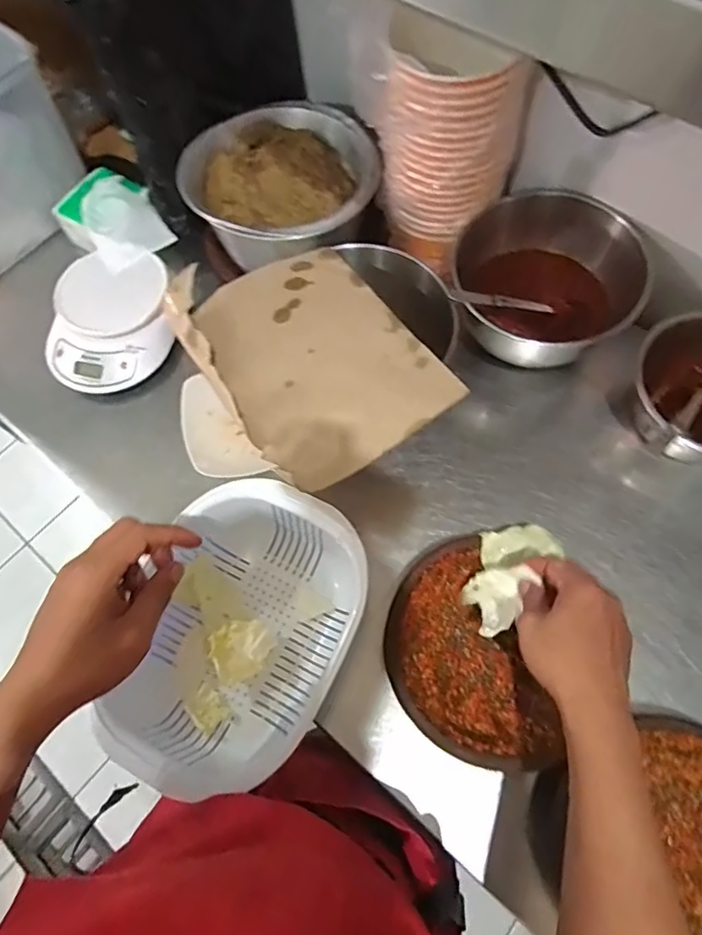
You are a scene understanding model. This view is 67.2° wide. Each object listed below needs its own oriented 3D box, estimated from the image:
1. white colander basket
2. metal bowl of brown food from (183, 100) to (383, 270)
[{"bbox_3d":[-0.089,0.145,0.490,0.179,0.087,0.241,18,69,10],"label":"white colander basket"},{"bbox_3d":[-0.079,-0.343,0.660,0.225,0.089,0.198,15,69,9],"label":"metal bowl of brown food"}]

